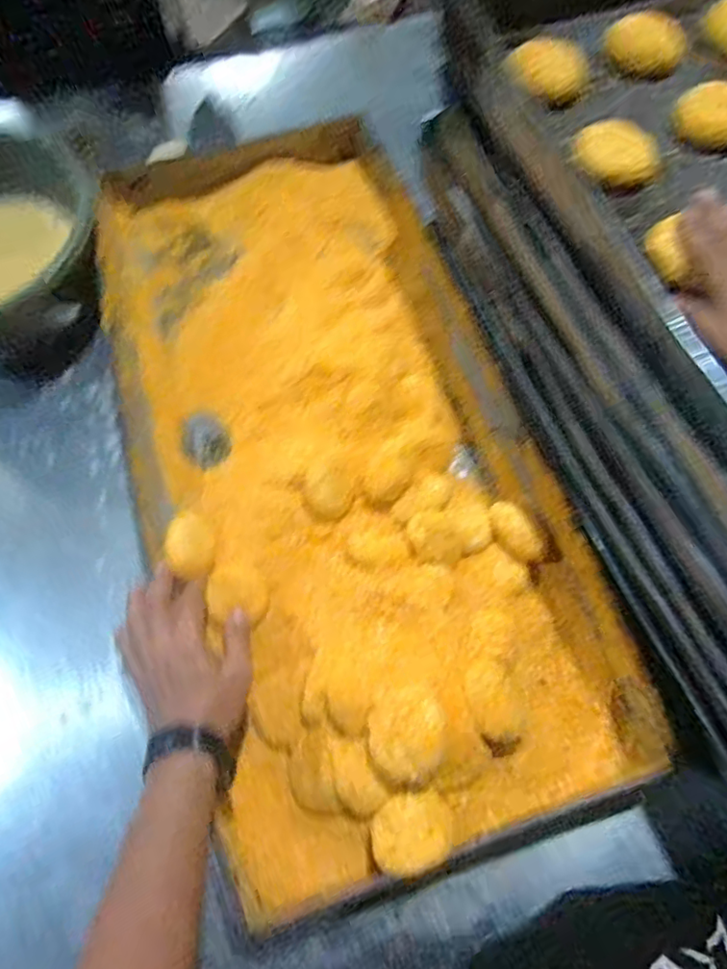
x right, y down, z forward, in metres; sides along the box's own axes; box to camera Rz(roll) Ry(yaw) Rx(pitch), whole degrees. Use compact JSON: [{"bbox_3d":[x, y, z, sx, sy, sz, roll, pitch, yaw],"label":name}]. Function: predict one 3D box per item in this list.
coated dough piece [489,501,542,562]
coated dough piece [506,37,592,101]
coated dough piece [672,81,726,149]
[{"bbox_3d":[0.142,0.046,0.535,0.027,0.028,0.062,-25,68,-9],"label":"coated dough piece"},{"bbox_3d":[0.166,-0.370,0.505,0.044,0.026,0.064,-38,70,-14],"label":"coated dough piece"},{"bbox_3d":[0.301,-0.315,0.482,0.067,0.028,0.048,34,71,15],"label":"coated dough piece"}]

